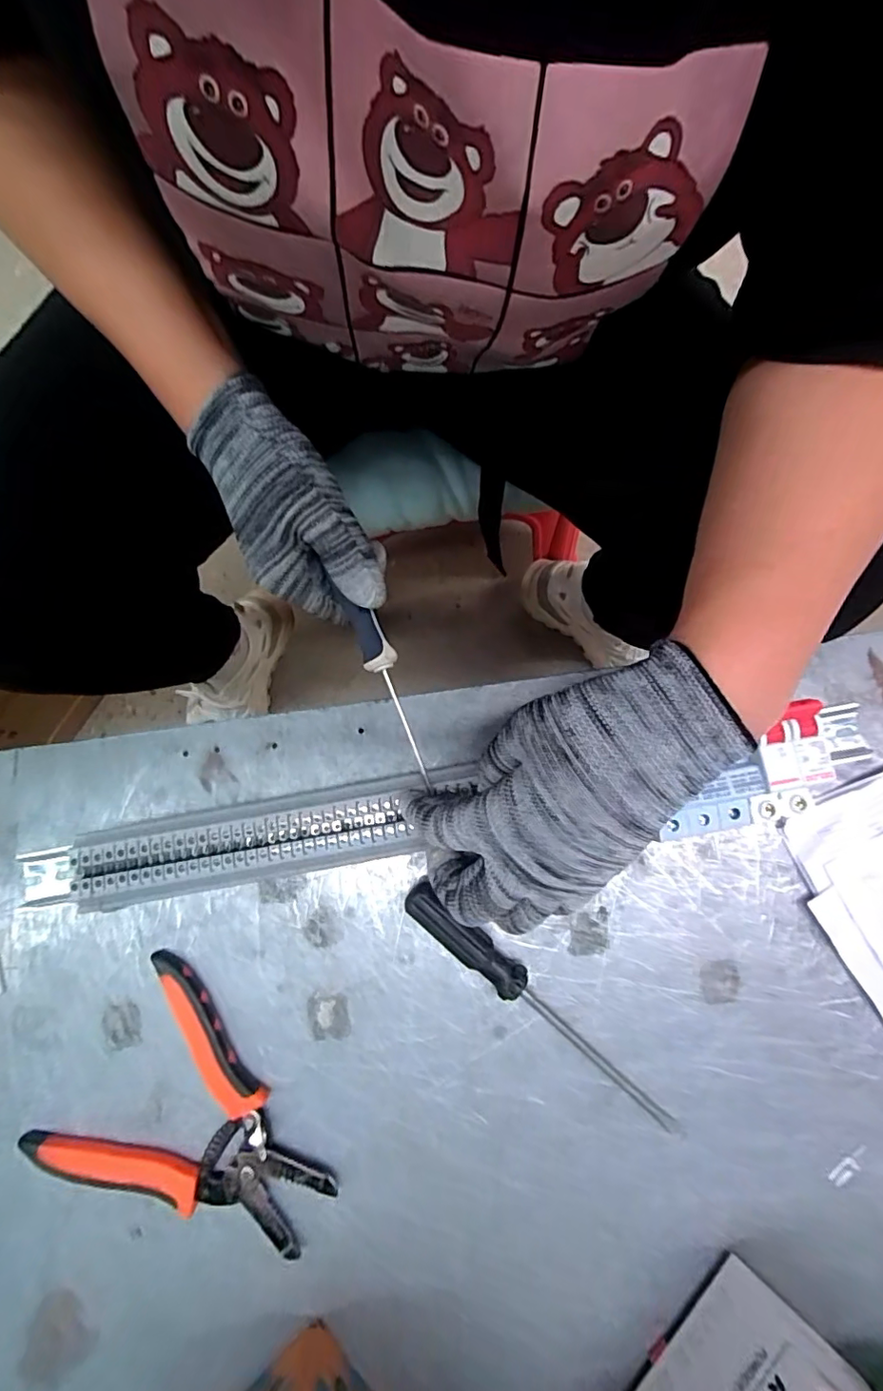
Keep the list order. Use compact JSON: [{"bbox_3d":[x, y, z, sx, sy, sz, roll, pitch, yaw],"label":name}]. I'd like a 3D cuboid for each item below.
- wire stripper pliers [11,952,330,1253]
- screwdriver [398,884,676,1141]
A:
[{"bbox_3d":[-0.137,0.244,0.300,0.153,0.013,0.116,36,82,6],"label":"wire stripper pliers"},{"bbox_3d":[0.056,0.177,0.307,0.193,0.025,0.020,40,82,7],"label":"screwdriver"}]

